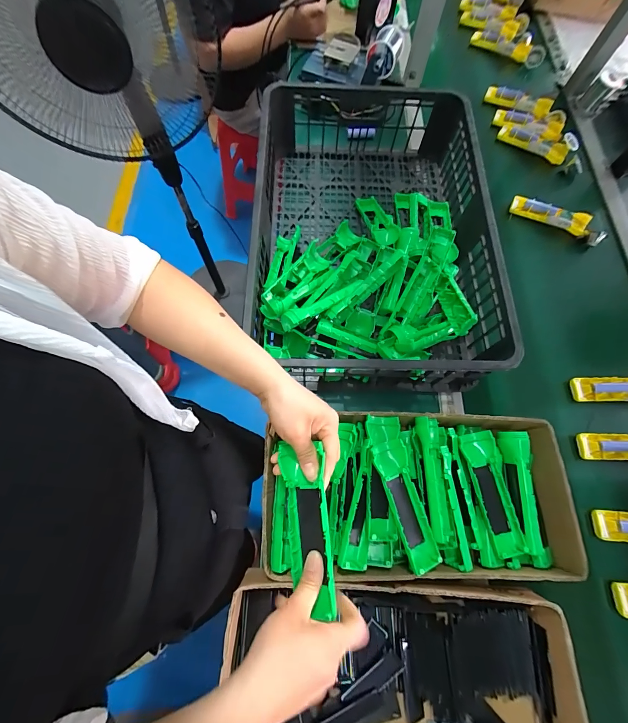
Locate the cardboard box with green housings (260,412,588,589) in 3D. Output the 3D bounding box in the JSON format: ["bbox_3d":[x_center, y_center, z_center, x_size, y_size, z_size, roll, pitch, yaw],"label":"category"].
[{"bbox_3d":[0.171,0.191,0.473,0.395,0.087,0.220,-1,70,-2],"label":"cardboard box with green housings"}]

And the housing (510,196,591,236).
[{"bbox_3d":[0.504,-0.311,0.682,0.160,0.031,0.035,23,71,7],"label":"housing"}]

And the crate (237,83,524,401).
[{"bbox_3d":[0.098,-0.271,0.609,0.387,0.142,0.646,-2,72,-1],"label":"crate"}]

